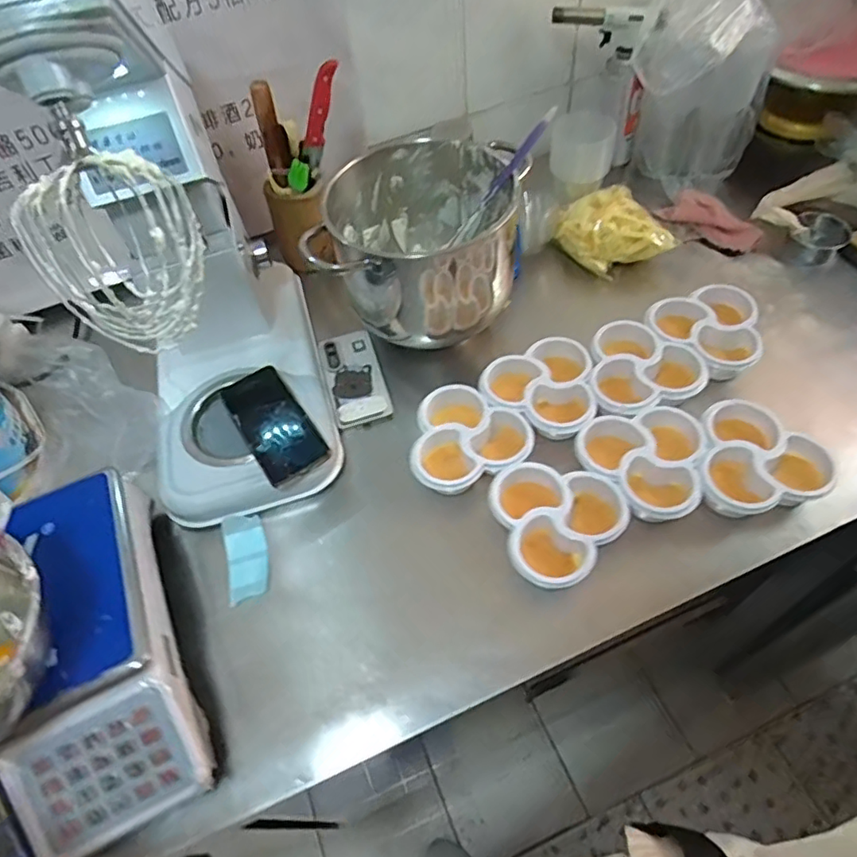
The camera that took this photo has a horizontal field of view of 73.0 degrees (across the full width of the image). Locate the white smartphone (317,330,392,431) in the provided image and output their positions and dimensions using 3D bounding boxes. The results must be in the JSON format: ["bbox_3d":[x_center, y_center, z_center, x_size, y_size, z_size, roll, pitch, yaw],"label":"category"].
[{"bbox_3d":[-0.103,-0.073,0.799,0.075,0.013,0.159,-16,55,-6],"label":"white smartphone"}]

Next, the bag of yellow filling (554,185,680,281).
[{"bbox_3d":[0.280,-0.295,0.872,0.110,0.062,0.167,-37,60,-19],"label":"bag of yellow filling"}]

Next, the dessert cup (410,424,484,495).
[{"bbox_3d":[0.018,0.040,0.684,0.073,0.054,0.071,-2,55,4],"label":"dessert cup"}]

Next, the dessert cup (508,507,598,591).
[{"bbox_3d":[0.126,0.142,0.622,0.083,0.059,0.071,38,66,27],"label":"dessert cup"}]

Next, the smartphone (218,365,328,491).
[{"bbox_3d":[-0.189,-0.006,0.709,0.079,0.016,0.169,-29,59,-18],"label":"smartphone"}]

